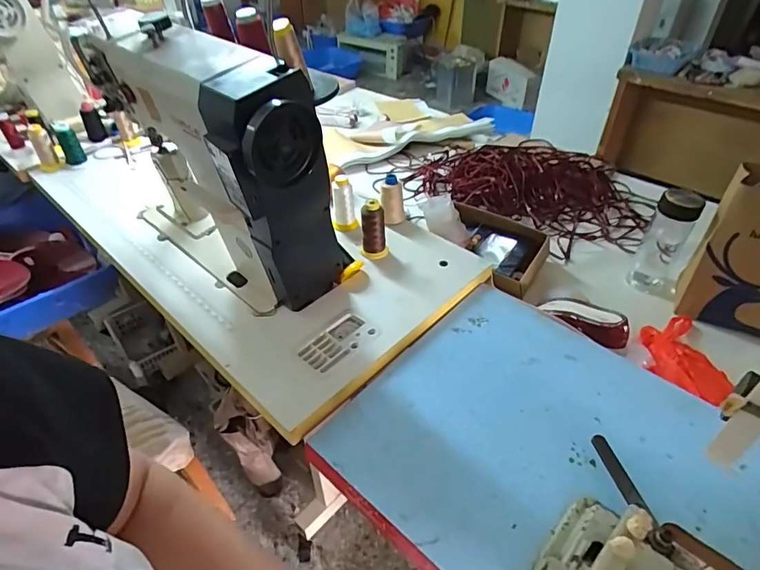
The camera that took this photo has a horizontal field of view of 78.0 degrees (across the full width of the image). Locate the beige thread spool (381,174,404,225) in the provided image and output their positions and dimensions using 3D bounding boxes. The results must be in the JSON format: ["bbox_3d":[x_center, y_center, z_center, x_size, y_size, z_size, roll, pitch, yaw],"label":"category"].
[{"bbox_3d":[0.029,-0.191,1.073,0.050,0.117,0.049,-1,41,1],"label":"beige thread spool"}]

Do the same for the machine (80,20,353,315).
[{"bbox_3d":[-0.289,-0.208,0.857,0.540,0.447,0.177,32,51,32],"label":"machine"}]

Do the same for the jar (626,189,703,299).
[{"bbox_3d":[0.617,-0.085,1.006,0.101,0.222,0.071,25,48,28],"label":"jar"}]

